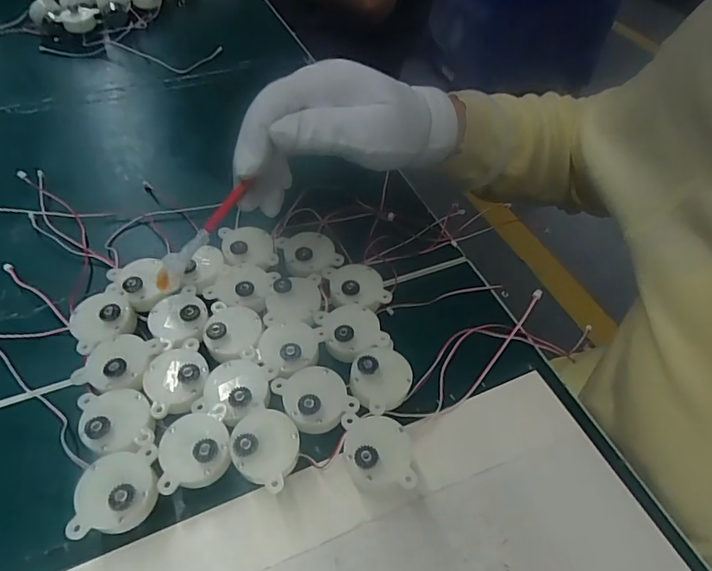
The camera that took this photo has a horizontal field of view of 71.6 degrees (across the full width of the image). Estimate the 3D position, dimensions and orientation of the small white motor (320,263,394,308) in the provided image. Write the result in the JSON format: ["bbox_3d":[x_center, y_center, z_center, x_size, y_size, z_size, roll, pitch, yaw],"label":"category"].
[{"bbox_3d":[0.000,-0.003,0.297,0.032,0.014,0.039,-14,51,-14],"label":"small white motor"}]

